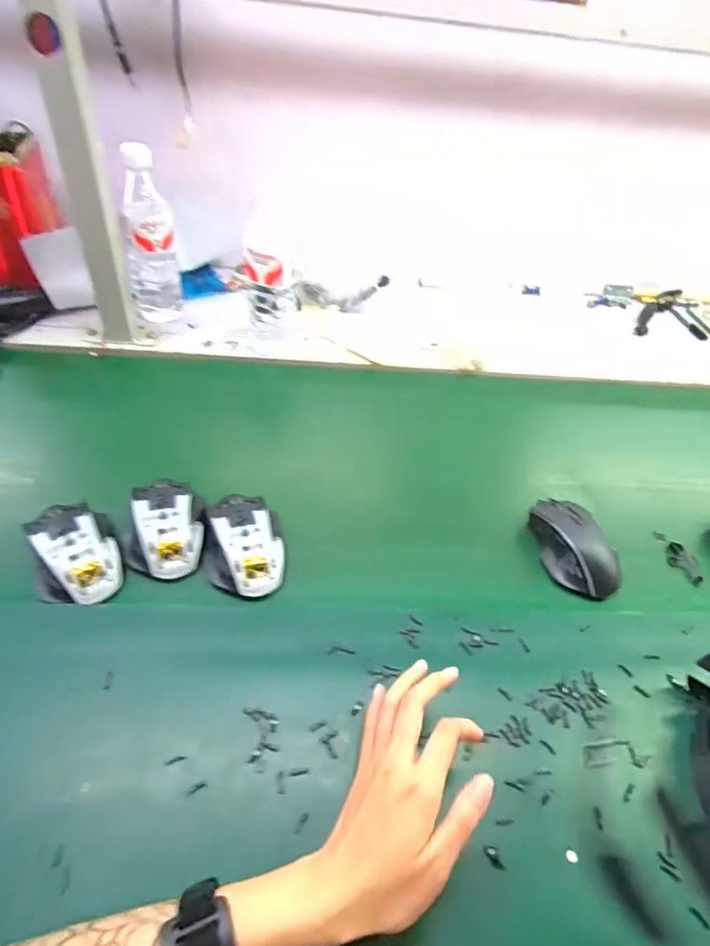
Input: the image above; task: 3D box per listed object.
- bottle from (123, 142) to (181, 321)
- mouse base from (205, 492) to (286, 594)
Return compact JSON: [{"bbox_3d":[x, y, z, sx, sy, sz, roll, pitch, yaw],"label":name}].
[{"bbox_3d":[-0.282,-0.315,0.743,0.067,0.228,0.058,-8,47,-16],"label":"bottle"},{"bbox_3d":[-0.106,0.065,0.517,0.071,0.034,0.101,-4,46,-13],"label":"mouse base"}]

